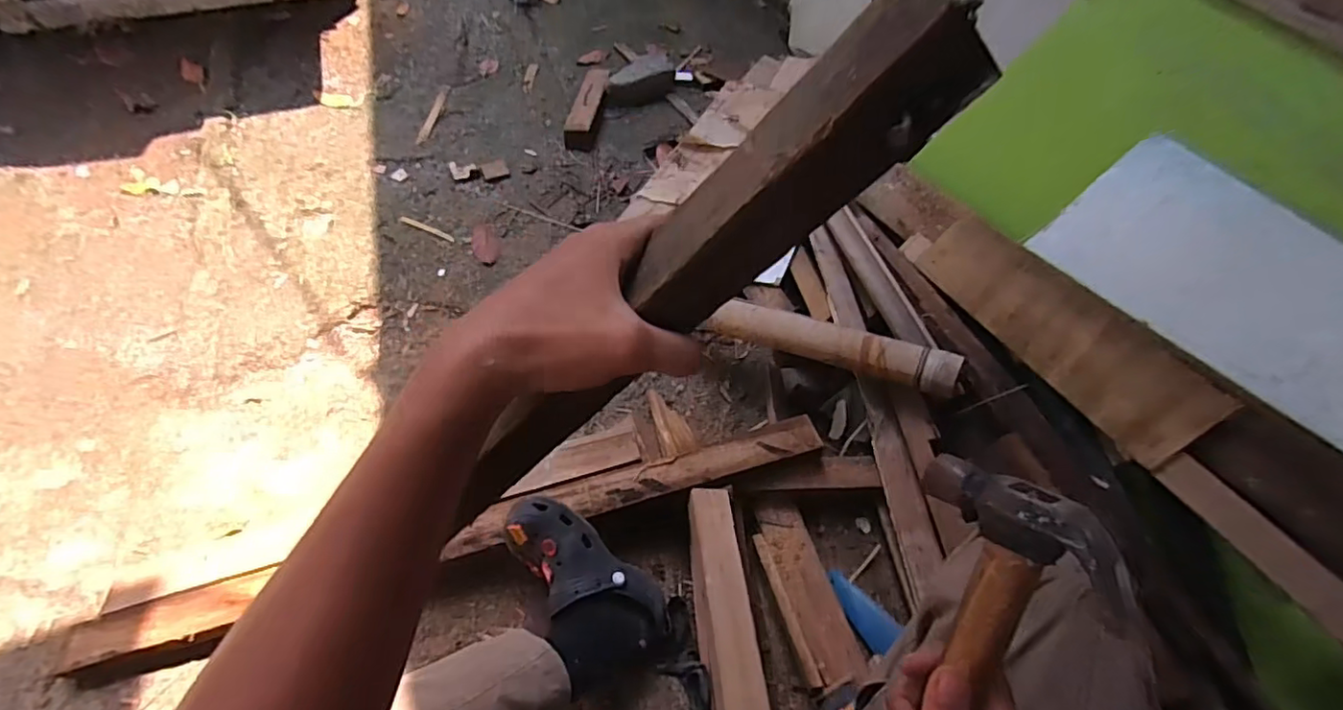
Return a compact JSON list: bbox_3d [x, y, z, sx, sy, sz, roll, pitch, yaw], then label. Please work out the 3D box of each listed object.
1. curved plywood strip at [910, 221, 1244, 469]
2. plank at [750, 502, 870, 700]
[{"bbox_3d":[0.542,-0.046,0.856,0.019,0.125,0.425,10,37,-48],"label":"curved plywood strip"},{"bbox_3d":[0.182,0.323,0.835,0.083,0.020,0.246,-12,55,-10],"label":"plank"}]

